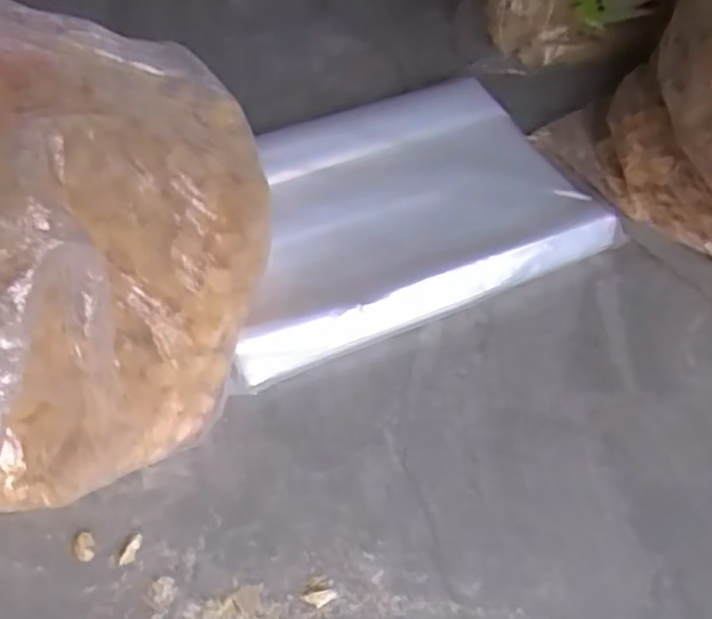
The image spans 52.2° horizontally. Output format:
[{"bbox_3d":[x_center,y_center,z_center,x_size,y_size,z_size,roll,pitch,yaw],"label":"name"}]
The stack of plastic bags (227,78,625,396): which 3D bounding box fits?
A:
[{"bbox_3d":[0.021,-0.096,0.677,0.352,0.045,0.259,-19,57,-17],"label":"stack of plastic bags"}]

